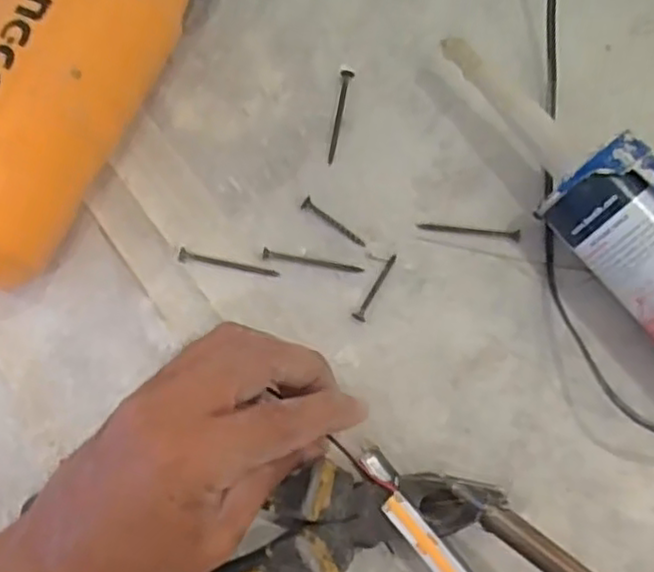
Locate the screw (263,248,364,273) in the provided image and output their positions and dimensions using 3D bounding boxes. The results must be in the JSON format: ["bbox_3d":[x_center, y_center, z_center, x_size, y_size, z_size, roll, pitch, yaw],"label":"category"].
[{"bbox_3d":[-0.007,-0.011,0.327,0.047,0.004,0.005,11,79,3],"label":"screw"}]

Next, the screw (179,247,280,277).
[{"bbox_3d":[-0.047,-0.011,0.328,0.048,0.004,0.006,11,79,3],"label":"screw"}]

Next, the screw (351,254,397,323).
[{"bbox_3d":[0.024,0.001,0.326,0.006,0.004,0.036,33,81,7],"label":"screw"}]

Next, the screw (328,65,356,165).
[{"bbox_3d":[0.006,-0.085,0.343,0.007,0.004,0.052,10,79,3],"label":"screw"}]

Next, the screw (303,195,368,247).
[{"bbox_3d":[0.004,-0.030,0.331,0.036,0.004,0.006,35,82,7],"label":"screw"}]

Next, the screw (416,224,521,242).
[{"bbox_3d":[0.068,-0.026,0.330,0.048,0.004,0.004,6,79,2],"label":"screw"}]

